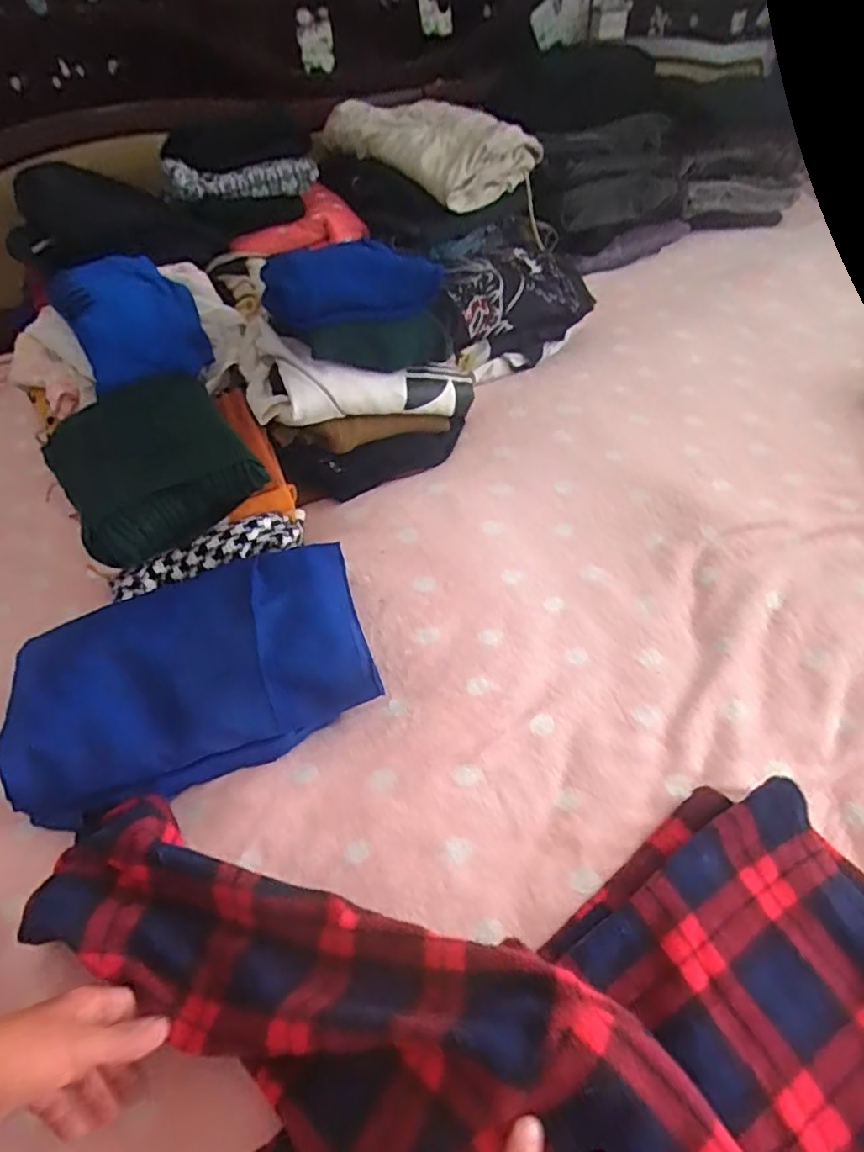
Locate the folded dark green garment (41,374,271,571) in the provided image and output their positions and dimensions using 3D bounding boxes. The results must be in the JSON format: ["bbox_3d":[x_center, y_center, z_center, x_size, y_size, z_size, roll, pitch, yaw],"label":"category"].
[{"bbox_3d":[-0.309,-0.127,0.709,0.180,0.115,0.178,-30,55,-21],"label":"folded dark green garment"}]

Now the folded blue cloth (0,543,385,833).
[{"bbox_3d":[-0.241,0.079,0.640,0.346,0.105,0.205,-15,51,-8],"label":"folded blue cloth"}]

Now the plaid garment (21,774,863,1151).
[{"bbox_3d":[0.029,0.304,0.407,0.670,0.109,0.351,0,51,4],"label":"plaid garment"}]

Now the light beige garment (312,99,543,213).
[{"bbox_3d":[-0.008,-0.689,1.049,0.292,0.095,0.258,29,58,24],"label":"light beige garment"}]

